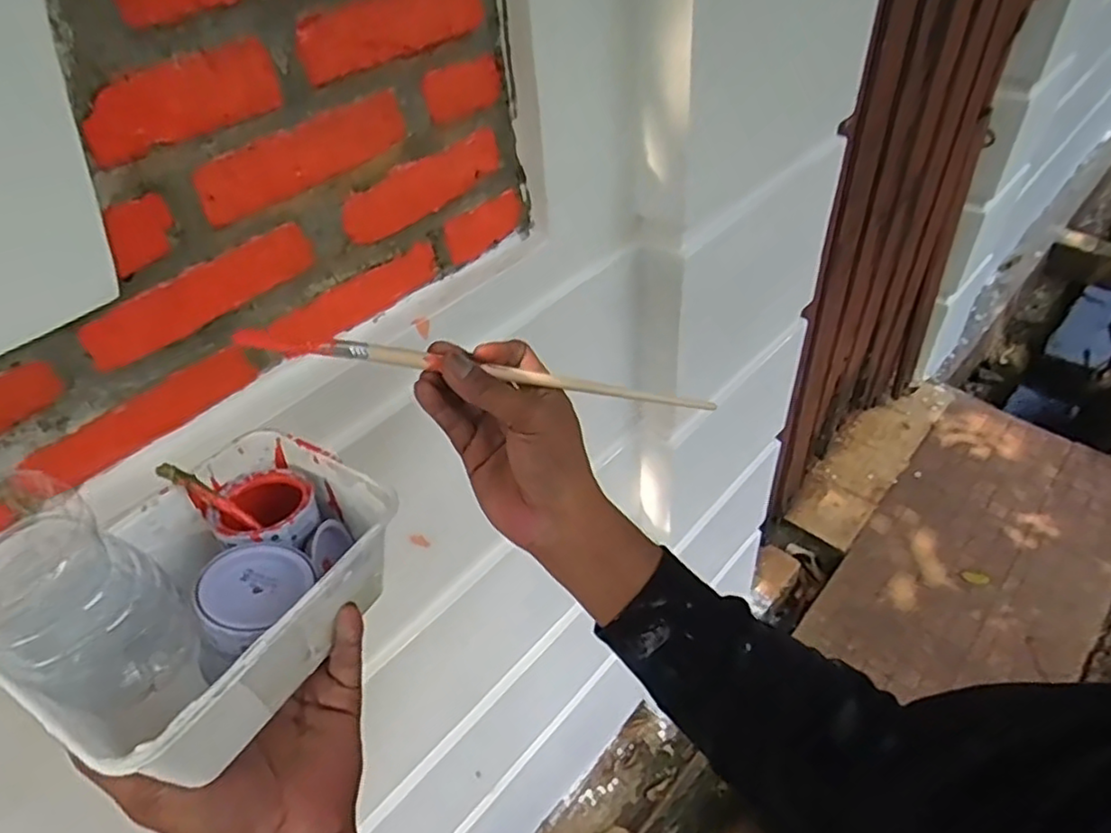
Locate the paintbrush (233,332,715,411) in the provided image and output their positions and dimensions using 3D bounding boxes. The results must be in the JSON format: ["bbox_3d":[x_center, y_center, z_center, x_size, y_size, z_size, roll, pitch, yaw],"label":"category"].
[{"bbox_3d":[-0.032,-0.028,0.428,0.314,0.013,0.019,7,39,-22],"label":"paintbrush"}]

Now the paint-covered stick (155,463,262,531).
[{"bbox_3d":[-0.195,0.046,0.371,0.006,0.062,0.007,-33,26,41],"label":"paint-covered stick"}]

